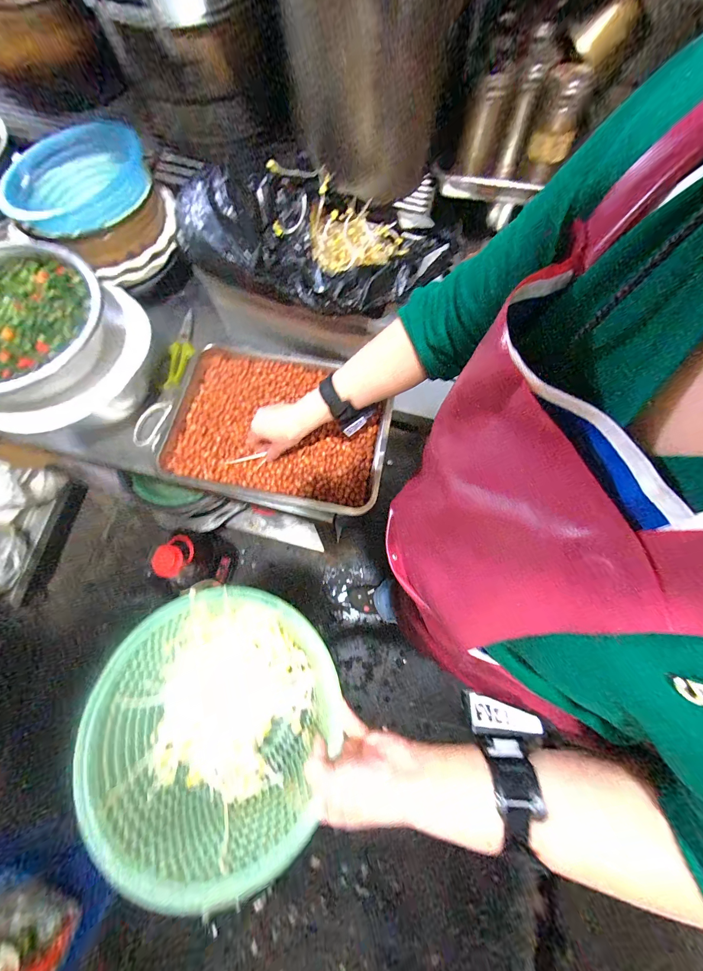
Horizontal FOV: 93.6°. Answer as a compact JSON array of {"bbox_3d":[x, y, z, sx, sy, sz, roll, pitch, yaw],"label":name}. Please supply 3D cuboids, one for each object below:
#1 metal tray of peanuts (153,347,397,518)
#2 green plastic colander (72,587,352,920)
[{"bbox_3d":[-0.134,-0.115,0.609,0.393,0.031,0.281,13,74,2],"label":"metal tray of peanuts"},{"bbox_3d":[-0.136,0.242,0.358,0.233,0.102,0.242,1,74,-2],"label":"green plastic colander"}]

